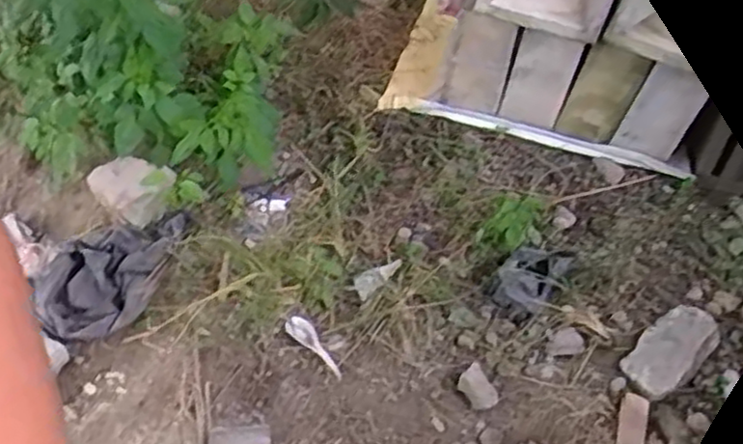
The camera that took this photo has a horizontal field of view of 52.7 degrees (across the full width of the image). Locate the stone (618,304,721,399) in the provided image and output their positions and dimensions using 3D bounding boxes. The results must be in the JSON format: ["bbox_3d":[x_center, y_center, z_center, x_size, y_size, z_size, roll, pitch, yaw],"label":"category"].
[{"bbox_3d":[0.427,0.178,1.060,0.169,0.028,0.080,-30,49,-34],"label":"stone"}]

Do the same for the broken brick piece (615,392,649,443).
[{"bbox_3d":[0.344,0.264,0.989,0.034,0.018,0.082,14,40,14],"label":"broken brick piece"}]

